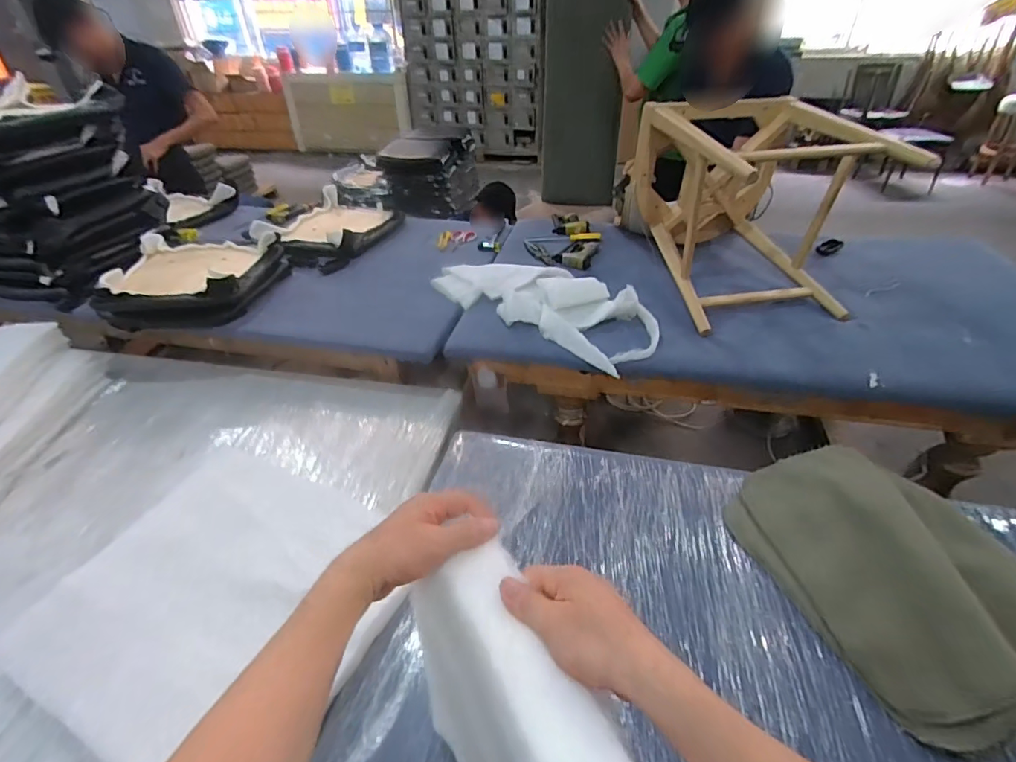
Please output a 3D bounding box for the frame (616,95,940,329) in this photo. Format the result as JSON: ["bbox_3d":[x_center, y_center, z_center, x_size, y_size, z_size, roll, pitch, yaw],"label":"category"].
[{"bbox_3d":[0.694,-0.552,1.493,0.494,0.445,0.758,-9,38,-8],"label":"frame"}]

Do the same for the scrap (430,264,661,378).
[{"bbox_3d":[0.102,-0.255,1.443,0.324,0.076,0.707,-28,44,-29],"label":"scrap"}]

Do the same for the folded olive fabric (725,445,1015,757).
[{"bbox_3d":[0.698,0.323,0.888,0.405,0.084,0.487,-15,39,-16],"label":"folded olive fabric"}]

